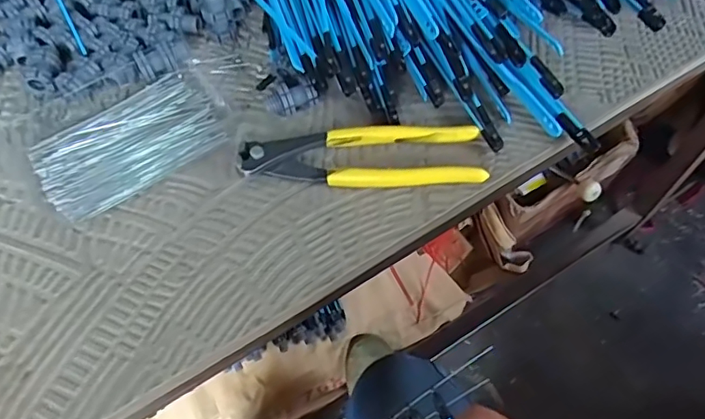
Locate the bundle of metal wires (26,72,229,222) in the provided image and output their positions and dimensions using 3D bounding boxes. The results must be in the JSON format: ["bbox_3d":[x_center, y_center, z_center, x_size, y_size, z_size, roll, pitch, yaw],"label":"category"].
[{"bbox_3d":[-0.159,-0.048,0.393,0.124,0.006,0.077,-32,66,-15],"label":"bundle of metal wires"}]

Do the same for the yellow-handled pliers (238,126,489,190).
[{"bbox_3d":[0.006,-0.035,0.377,0.163,0.013,0.043,-2,62,0],"label":"yellow-handled pliers"}]

